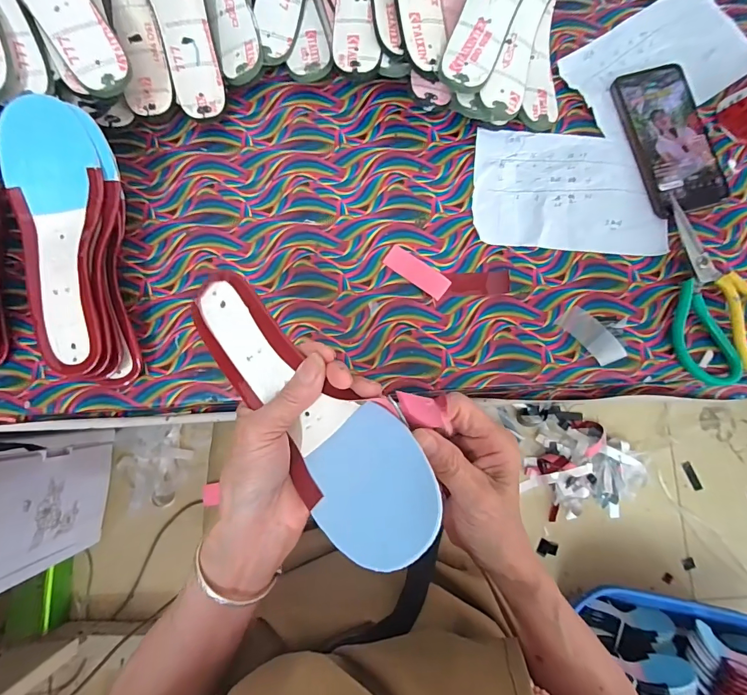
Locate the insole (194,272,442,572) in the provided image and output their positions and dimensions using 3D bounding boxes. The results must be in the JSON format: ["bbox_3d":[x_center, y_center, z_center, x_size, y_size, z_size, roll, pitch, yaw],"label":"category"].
[{"bbox_3d":[-0.049,0.033,0.261,0.076,0.040,0.230,-43,69,-6],"label":"insole"}]

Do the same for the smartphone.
[{"bbox_3d":[0.317,-0.222,0.424,0.084,0.015,0.161,-13,82,-3],"label":"smartphone"}]

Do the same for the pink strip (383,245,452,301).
[{"bbox_3d":[0.045,-0.076,0.407,0.069,0.004,0.025,34,83,4],"label":"pink strip"}]

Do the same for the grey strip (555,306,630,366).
[{"bbox_3d":[0.218,-0.011,0.398,0.028,0.011,0.065,-42,69,1],"label":"grey strip"}]

